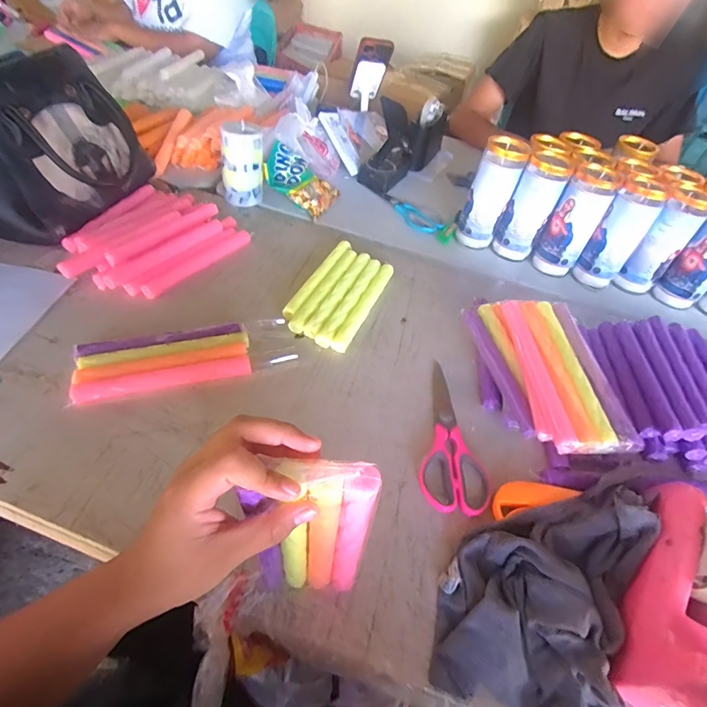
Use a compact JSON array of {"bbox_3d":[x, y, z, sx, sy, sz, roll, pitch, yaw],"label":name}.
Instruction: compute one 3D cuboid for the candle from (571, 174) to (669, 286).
[{"bbox_3d":[0.453,-0.203,0.721,0.071,0.171,0.074,35,54,20],"label":"candle"}]

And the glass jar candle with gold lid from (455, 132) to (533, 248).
[{"bbox_3d":[0.240,-0.279,0.755,0.075,0.176,0.069,23,51,10],"label":"glass jar candle with gold lid"}]

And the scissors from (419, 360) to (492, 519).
[{"bbox_3d":[0.121,0.092,0.504,0.074,0.018,0.199,11,48,1],"label":"scissors"}]

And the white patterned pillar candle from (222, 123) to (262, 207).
[{"bbox_3d":[-0.202,-0.338,0.767,0.062,0.126,0.062,5,48,-5],"label":"white patterned pillar candle"}]

